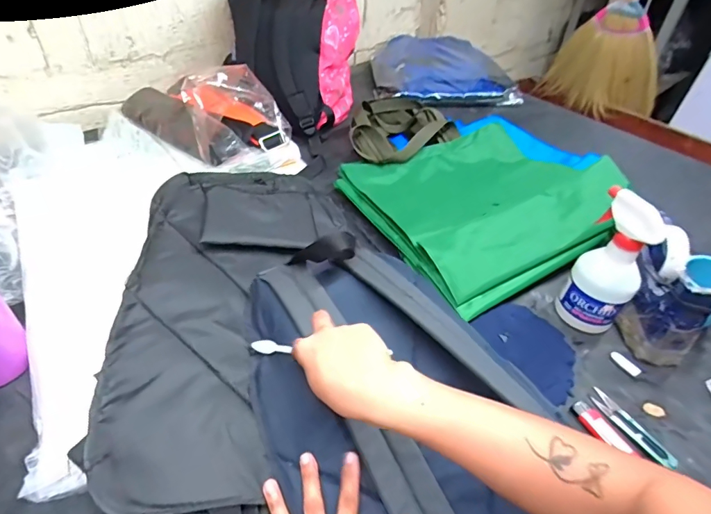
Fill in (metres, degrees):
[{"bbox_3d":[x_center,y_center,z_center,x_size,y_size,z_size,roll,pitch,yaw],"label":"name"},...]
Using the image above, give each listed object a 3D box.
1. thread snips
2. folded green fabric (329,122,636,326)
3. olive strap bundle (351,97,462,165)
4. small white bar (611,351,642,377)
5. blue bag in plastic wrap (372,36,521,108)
[{"bbox_3d":[0.316,0.193,0.488,0.023,0.005,0.099,-18,47,-24],"label":"thread snips"},{"bbox_3d":[0.216,-0.114,0.733,0.384,0.089,0.382,-20,48,-26],"label":"folded green fabric"},{"bbox_3d":[0.091,-0.269,0.884,0.179,0.052,0.192,3,42,-3],"label":"olive strap bundle"},{"bbox_3d":[0.348,0.138,0.549,0.009,0.012,0.037,-21,49,-27],"label":"small white bar"},{"bbox_3d":[0.241,-0.543,1.223,0.375,0.064,0.398,2,42,-5],"label":"blue bag in plastic wrap"}]

